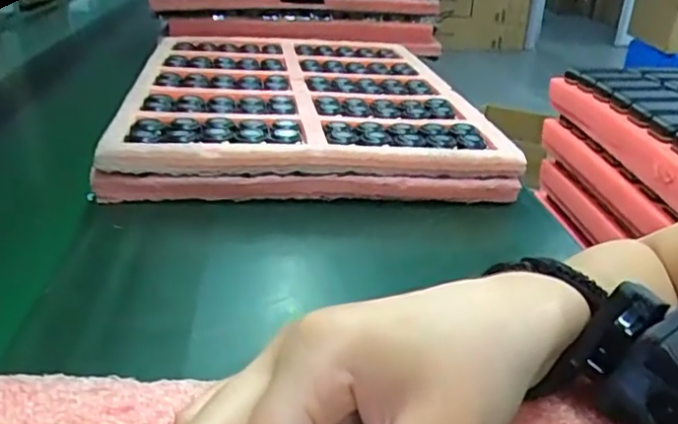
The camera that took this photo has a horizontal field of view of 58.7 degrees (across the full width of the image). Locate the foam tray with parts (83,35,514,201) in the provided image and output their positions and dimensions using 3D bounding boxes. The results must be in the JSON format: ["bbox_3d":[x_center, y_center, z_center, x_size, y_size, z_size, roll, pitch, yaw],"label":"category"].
[{"bbox_3d":[-0.049,-0.140,0.739,0.361,0.058,0.499,0,28,-7],"label":"foam tray with parts"}]

